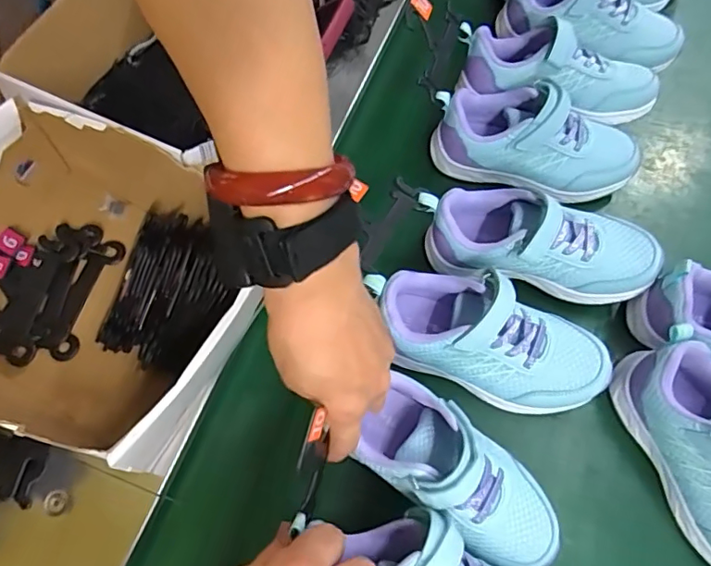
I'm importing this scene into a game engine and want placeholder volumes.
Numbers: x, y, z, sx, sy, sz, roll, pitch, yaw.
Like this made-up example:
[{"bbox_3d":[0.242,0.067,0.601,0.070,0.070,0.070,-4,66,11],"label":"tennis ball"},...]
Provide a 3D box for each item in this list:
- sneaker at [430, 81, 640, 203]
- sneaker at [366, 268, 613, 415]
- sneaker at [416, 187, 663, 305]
[{"bbox_3d":[0.163,-0.130,0.484,0.179,0.075,0.071,13,67,4],"label":"sneaker"},{"bbox_3d":[0.100,0.042,0.407,0.183,0.070,0.070,20,68,7],"label":"sneaker"},{"bbox_3d":[0.148,-0.036,0.439,0.187,0.069,0.066,12,67,4],"label":"sneaker"}]

